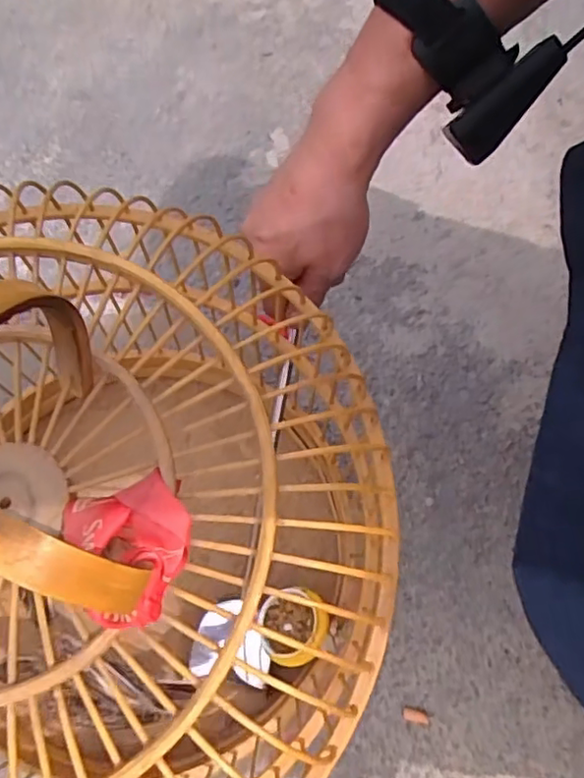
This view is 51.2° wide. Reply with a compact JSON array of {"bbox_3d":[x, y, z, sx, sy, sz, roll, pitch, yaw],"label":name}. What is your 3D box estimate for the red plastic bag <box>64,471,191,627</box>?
[{"bbox_3d":[-0.058,0.055,0.219,0.043,0.028,0.054,-29,72,-13],"label":"red plastic bag"}]

